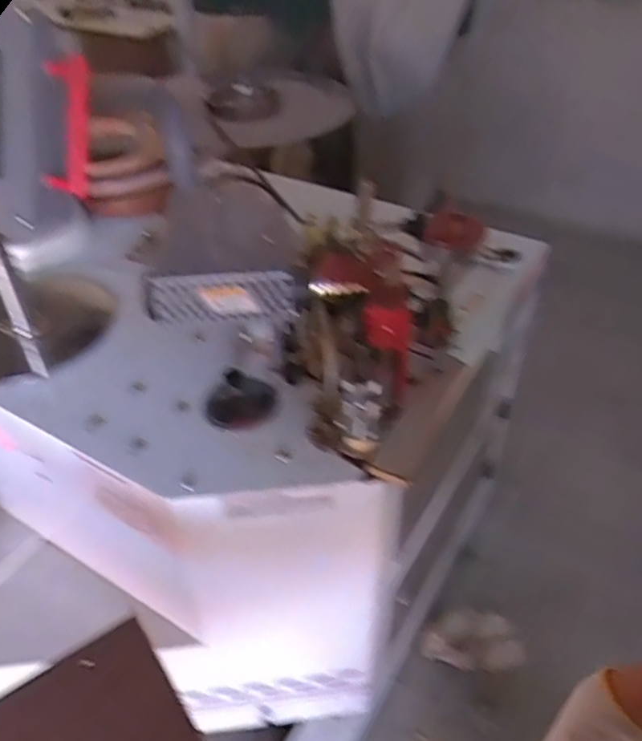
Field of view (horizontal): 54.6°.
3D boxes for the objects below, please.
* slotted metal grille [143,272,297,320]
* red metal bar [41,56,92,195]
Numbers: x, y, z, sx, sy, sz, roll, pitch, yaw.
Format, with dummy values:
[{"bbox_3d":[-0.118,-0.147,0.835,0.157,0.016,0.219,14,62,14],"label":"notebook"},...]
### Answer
[{"bbox_3d":[-0.130,-0.098,0.811,0.192,0.066,0.018,-4,40,-5],"label":"slotted metal grille"},{"bbox_3d":[-0.316,-0.307,0.780,0.059,0.164,0.029,6,12,7],"label":"red metal bar"}]

